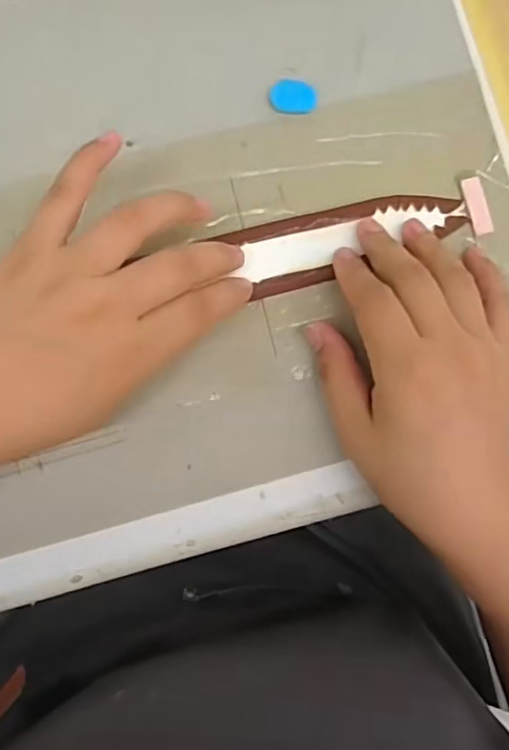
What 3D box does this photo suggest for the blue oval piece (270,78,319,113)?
[{"bbox_3d":[0.020,-0.144,0.310,0.023,0.004,0.017,3,85,0],"label":"blue oval piece"}]

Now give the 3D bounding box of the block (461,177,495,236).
[{"bbox_3d":[0.114,-0.086,0.307,0.010,0.004,0.030,-15,86,-2],"label":"block"}]

